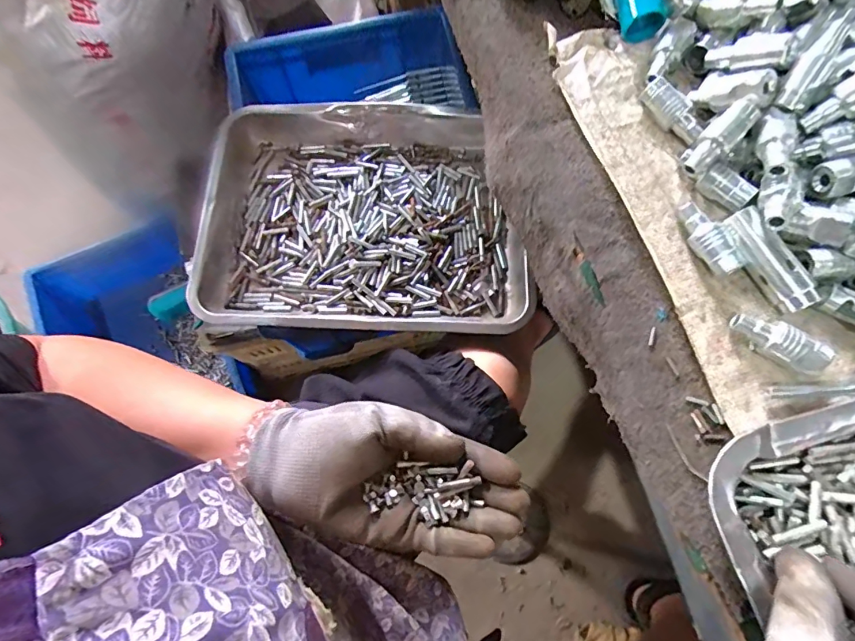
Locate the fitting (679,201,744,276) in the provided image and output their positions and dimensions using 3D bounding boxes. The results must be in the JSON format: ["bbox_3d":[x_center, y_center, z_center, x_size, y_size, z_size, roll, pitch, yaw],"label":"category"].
[{"bbox_3d":[0.180,-0.053,0.291,0.018,0.014,0.052,-25,75,-5],"label":"fitting"}]

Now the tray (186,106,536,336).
[{"bbox_3d":[-0.068,-0.115,0.495,0.347,0.040,0.269,0,74,1],"label":"tray"}]

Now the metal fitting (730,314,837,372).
[{"bbox_3d":[0.210,0.012,0.270,0.051,0.018,0.017,30,77,9],"label":"metal fitting"}]

